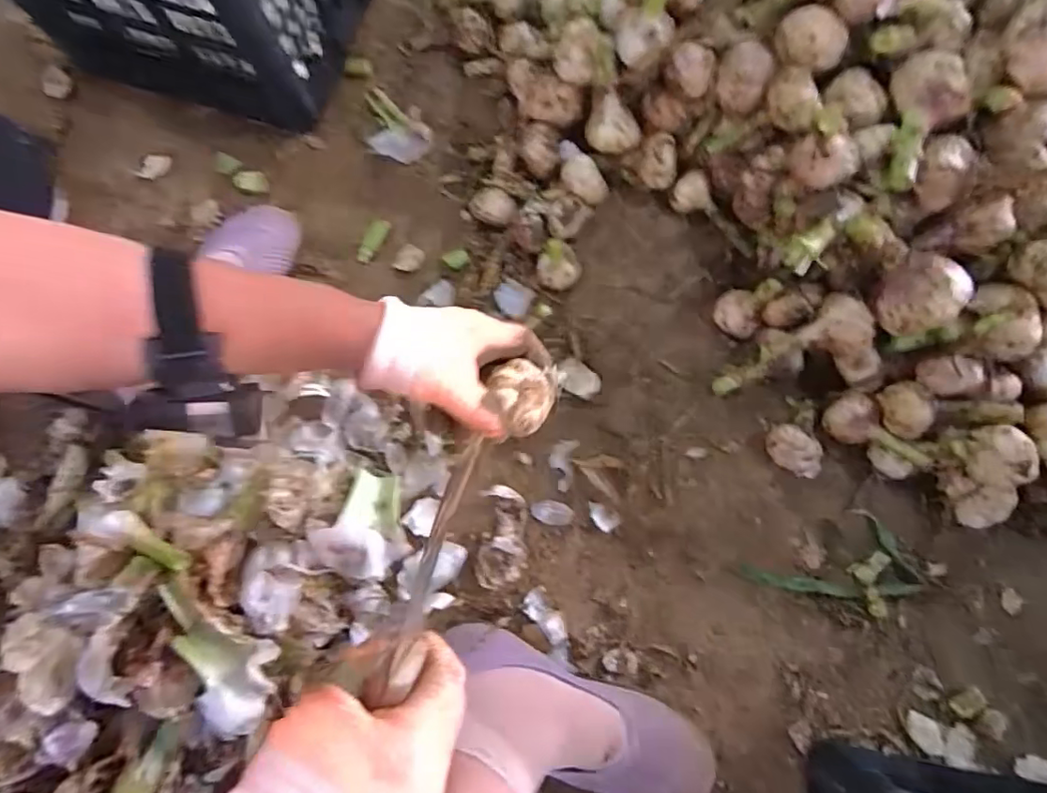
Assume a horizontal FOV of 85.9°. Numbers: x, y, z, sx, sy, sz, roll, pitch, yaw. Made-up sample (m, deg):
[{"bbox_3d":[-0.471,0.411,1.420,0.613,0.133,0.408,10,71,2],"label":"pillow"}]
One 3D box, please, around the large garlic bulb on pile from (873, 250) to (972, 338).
[{"bbox_3d":[0.321,-0.082,0.454,0.051,0.044,0.057,-23,77,-3],"label":"large garlic bulb on pile"}]

